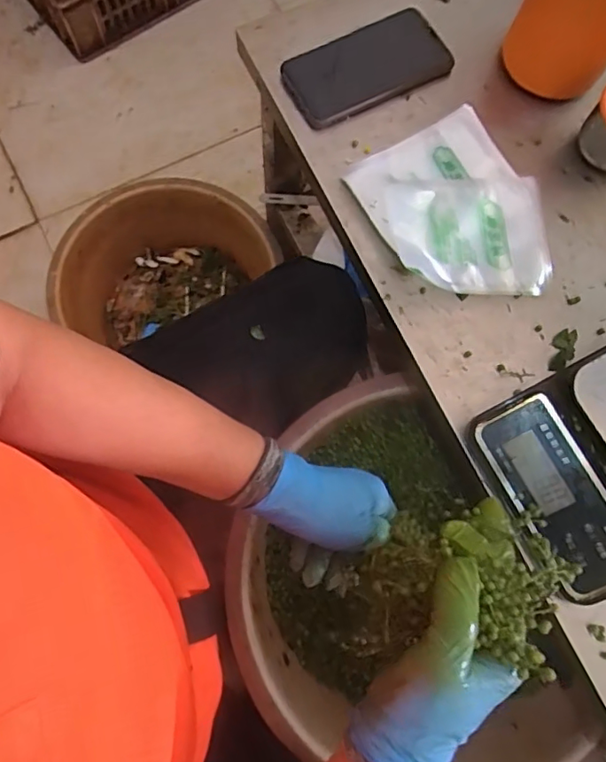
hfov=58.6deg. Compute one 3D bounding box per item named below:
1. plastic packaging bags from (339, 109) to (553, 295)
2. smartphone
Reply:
[{"bbox_3d":[0.139,-0.145,0.468,0.146,0.022,0.170,-31,78,-10],"label":"plastic packaging bags"},{"bbox_3d":[0.061,-0.295,0.510,0.155,0.013,0.076,-28,77,-9],"label":"smartphone"}]

